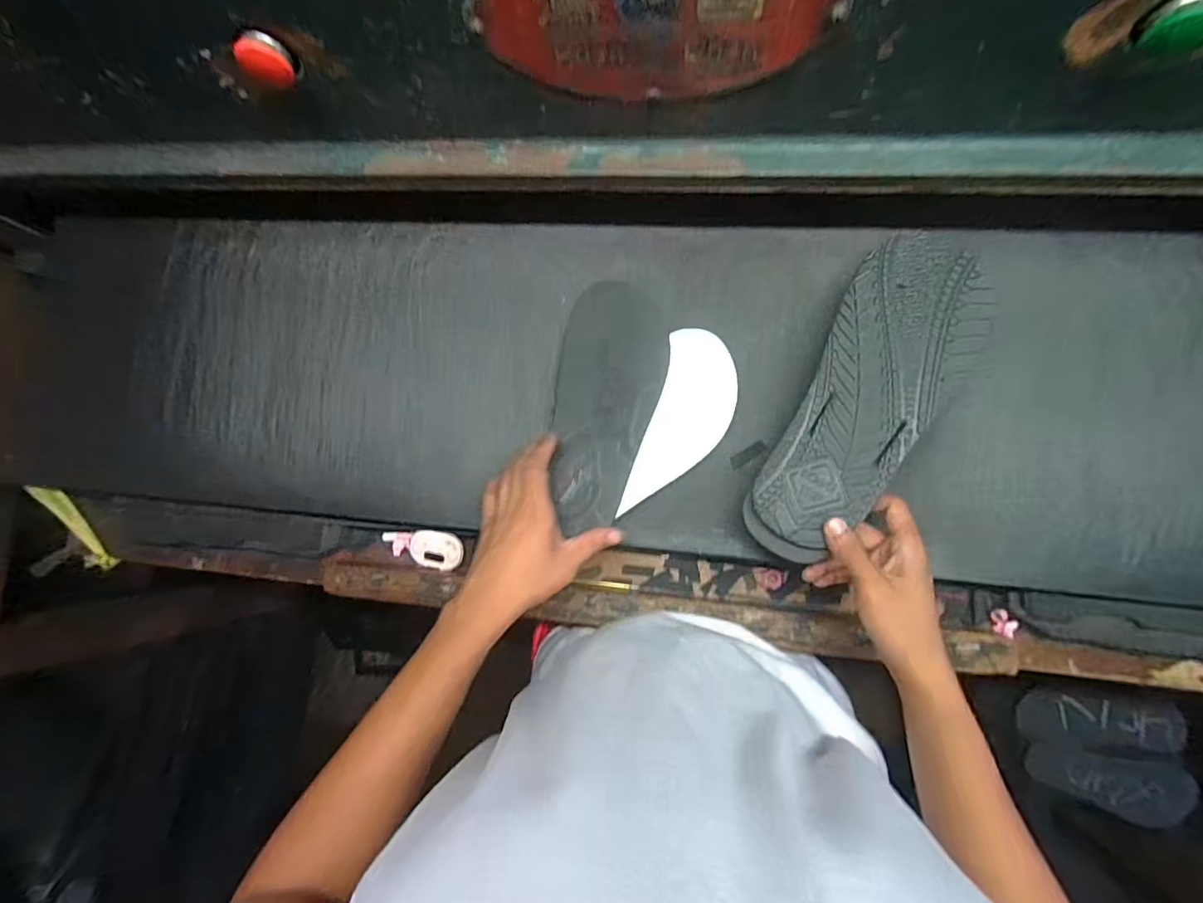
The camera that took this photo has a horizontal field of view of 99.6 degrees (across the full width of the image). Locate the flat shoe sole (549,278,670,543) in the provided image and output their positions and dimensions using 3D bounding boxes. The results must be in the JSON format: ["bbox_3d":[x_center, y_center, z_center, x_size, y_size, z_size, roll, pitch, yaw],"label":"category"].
[{"bbox_3d":[0.004,-0.047,0.501,0.104,0.012,0.245,8,78,9],"label":"flat shoe sole"}]

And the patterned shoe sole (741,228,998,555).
[{"bbox_3d":[0.230,-0.045,0.429,0.111,0.011,0.295,25,89,25],"label":"patterned shoe sole"}]

